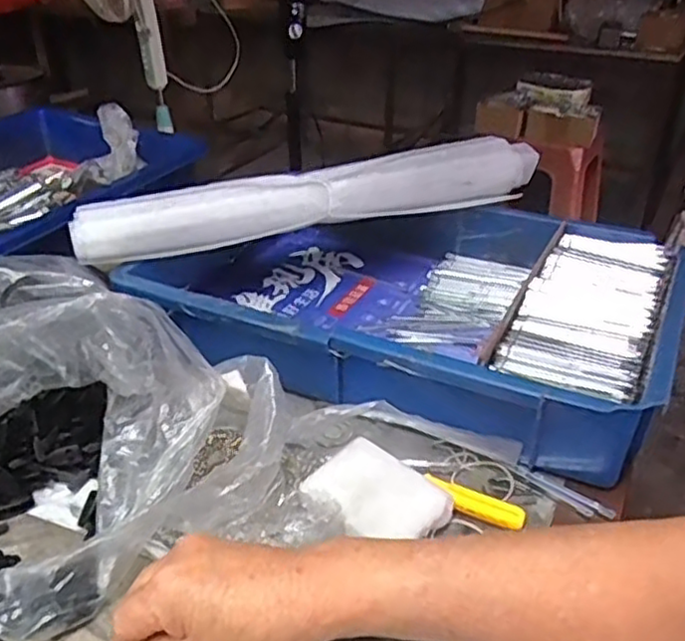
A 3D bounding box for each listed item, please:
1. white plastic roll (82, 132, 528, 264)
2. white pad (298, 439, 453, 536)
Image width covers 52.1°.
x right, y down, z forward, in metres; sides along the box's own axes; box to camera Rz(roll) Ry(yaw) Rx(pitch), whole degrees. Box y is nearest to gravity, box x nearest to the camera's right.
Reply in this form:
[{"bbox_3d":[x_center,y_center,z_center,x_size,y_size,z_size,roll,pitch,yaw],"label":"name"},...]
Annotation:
[{"bbox_3d":[-0.017,-0.113,0.642,0.431,0.057,0.044,-9,33,-17],"label":"white plastic roll"},{"bbox_3d":[0.023,0.109,0.446,0.077,0.019,0.064,27,39,35],"label":"white pad"}]

